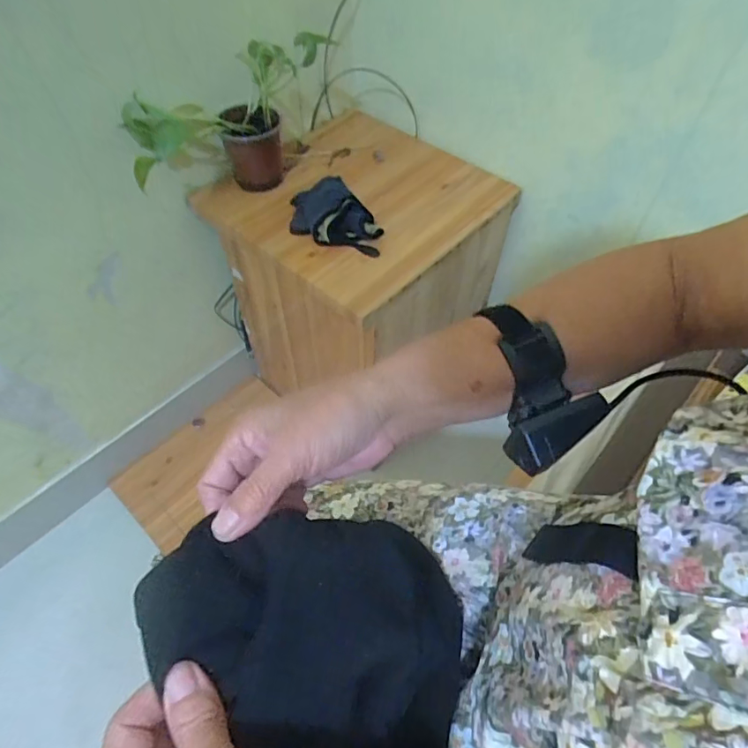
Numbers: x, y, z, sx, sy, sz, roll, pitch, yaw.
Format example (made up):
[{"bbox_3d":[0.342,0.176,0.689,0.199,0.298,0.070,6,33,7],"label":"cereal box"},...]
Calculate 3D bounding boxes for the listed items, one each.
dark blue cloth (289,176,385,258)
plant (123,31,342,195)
[{"bbox_3d":[-0.063,-0.257,0.785,0.136,0.045,0.172,-6,55,-7],"label":"dark blue cloth"},{"bbox_3d":[-0.232,-0.375,0.774,0.293,0.197,0.111,-28,60,-21],"label":"plant"}]

